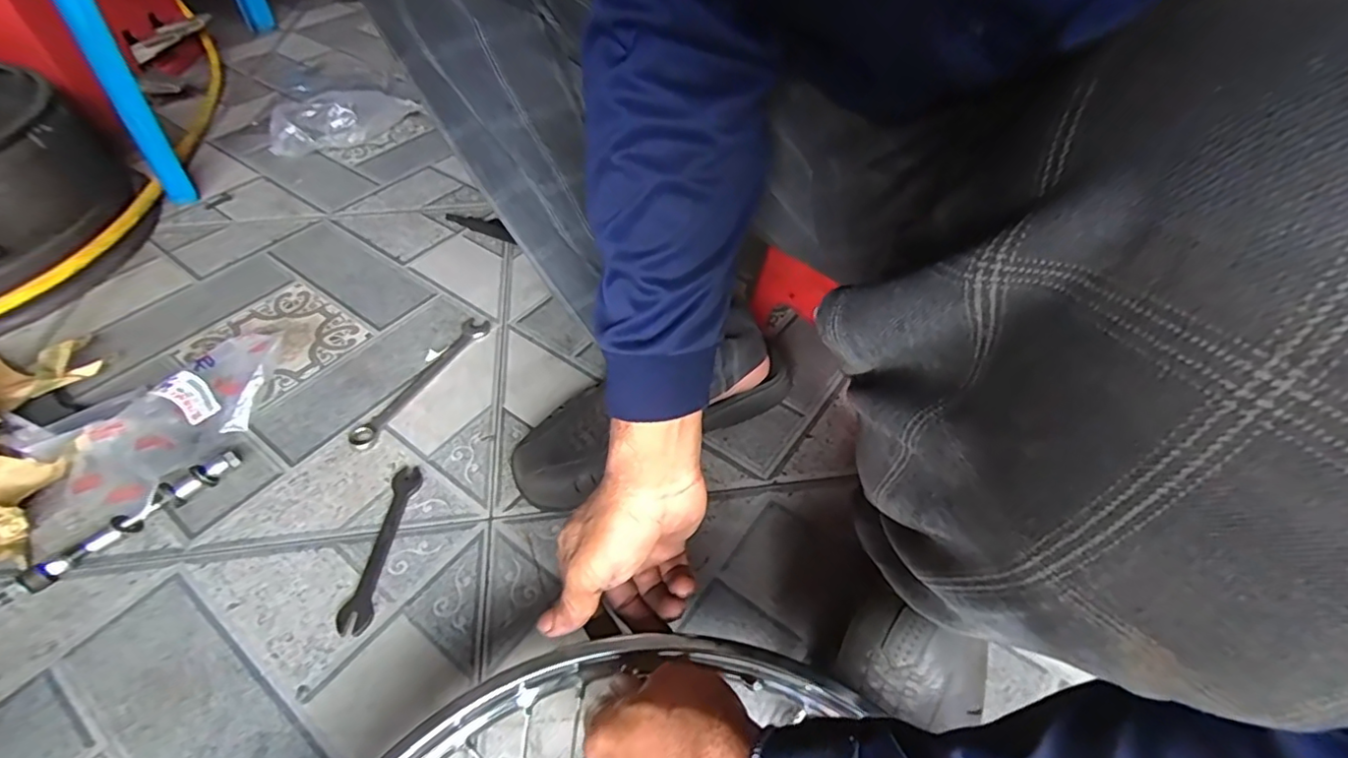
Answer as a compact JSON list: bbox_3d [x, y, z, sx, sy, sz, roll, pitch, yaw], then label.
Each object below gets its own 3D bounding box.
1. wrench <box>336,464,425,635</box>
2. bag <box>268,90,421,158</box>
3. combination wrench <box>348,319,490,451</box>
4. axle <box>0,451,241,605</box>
[{"bbox_3d":[-0.245,0.138,0.498,0.027,0.004,0.146,2,49,1],"label":"wrench"},{"bbox_3d":[-0.518,-0.413,0.935,0.075,0.071,0.210,29,55,23],"label":"bag"},{"bbox_3d":[-0.261,0.000,0.618,0.030,0.005,0.189,20,52,16],"label":"combination wrench"},{"bbox_3d":[-0.462,0.121,0.501,0.017,0.023,0.178,37,58,27],"label":"axle"}]

